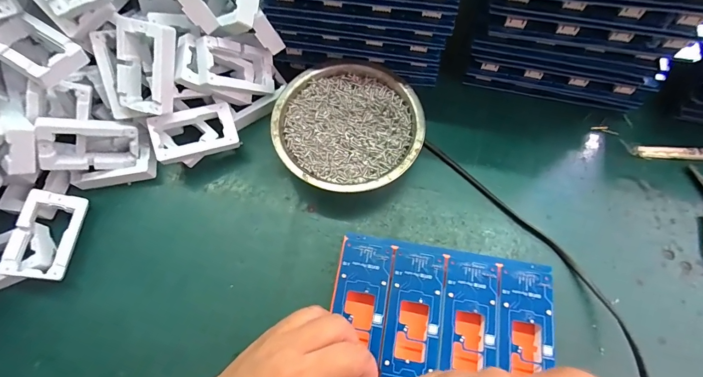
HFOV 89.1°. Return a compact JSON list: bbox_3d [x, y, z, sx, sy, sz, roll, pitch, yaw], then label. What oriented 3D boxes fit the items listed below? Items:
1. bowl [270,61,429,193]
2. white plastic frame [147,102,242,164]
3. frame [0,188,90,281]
[{"bbox_3d":[-0.002,-0.051,0.322,0.123,0.038,0.119,0,69,1],"label":"bowl"},{"bbox_3d":[-0.137,-0.049,0.314,0.068,0.015,0.041,-15,94,-14],"label":"white plastic frame"},{"bbox_3d":[-0.247,0.038,0.290,0.040,0.012,0.068,18,66,-32],"label":"frame"}]

